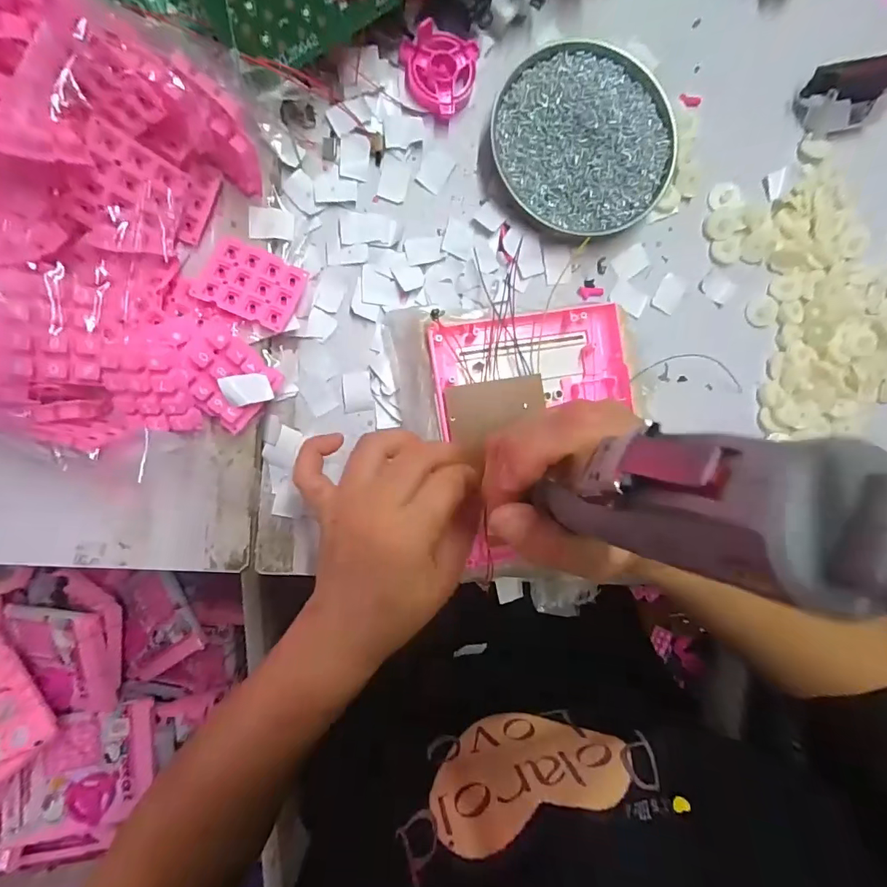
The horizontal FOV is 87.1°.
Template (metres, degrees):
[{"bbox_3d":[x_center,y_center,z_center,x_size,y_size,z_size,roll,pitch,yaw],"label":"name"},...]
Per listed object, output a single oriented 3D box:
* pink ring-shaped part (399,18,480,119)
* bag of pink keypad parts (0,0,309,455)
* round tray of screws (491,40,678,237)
[{"bbox_3d":[-0.003,-0.260,0.331,0.053,0.023,0.050,3,92,-7],"label":"pink ring-shaped part"},{"bbox_3d":[-0.212,-0.116,0.269,0.235,0.106,0.234,11,91,-7],"label":"bag of pink keypad parts"},{"bbox_3d":[0.102,-0.223,0.343,0.131,0.025,0.130,0,92,-7],"label":"round tray of screws"}]

